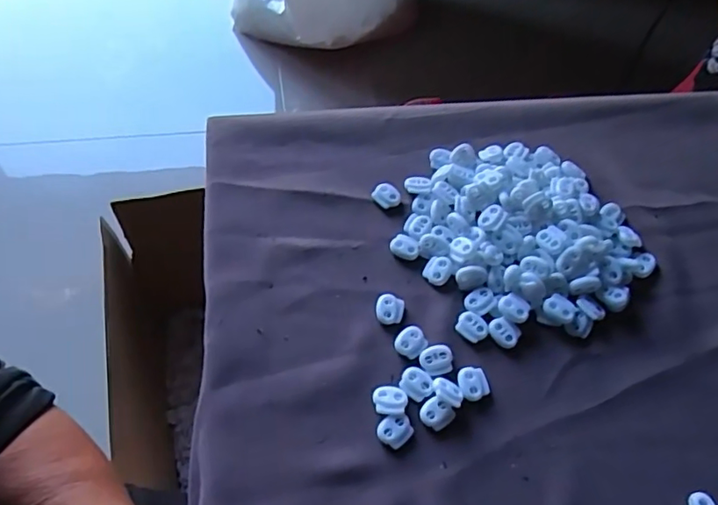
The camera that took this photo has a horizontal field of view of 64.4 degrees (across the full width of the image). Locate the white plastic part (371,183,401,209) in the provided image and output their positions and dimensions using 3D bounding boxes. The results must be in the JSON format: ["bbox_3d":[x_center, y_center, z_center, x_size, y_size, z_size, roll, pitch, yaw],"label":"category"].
[{"bbox_3d":[0.022,-0.045,0.444,0.021,0.007,0.017,39,65,17],"label":"white plastic part"}]

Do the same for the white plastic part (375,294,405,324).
[{"bbox_3d":[0.021,0.040,0.398,0.019,0.004,0.021,10,60,2],"label":"white plastic part"}]

